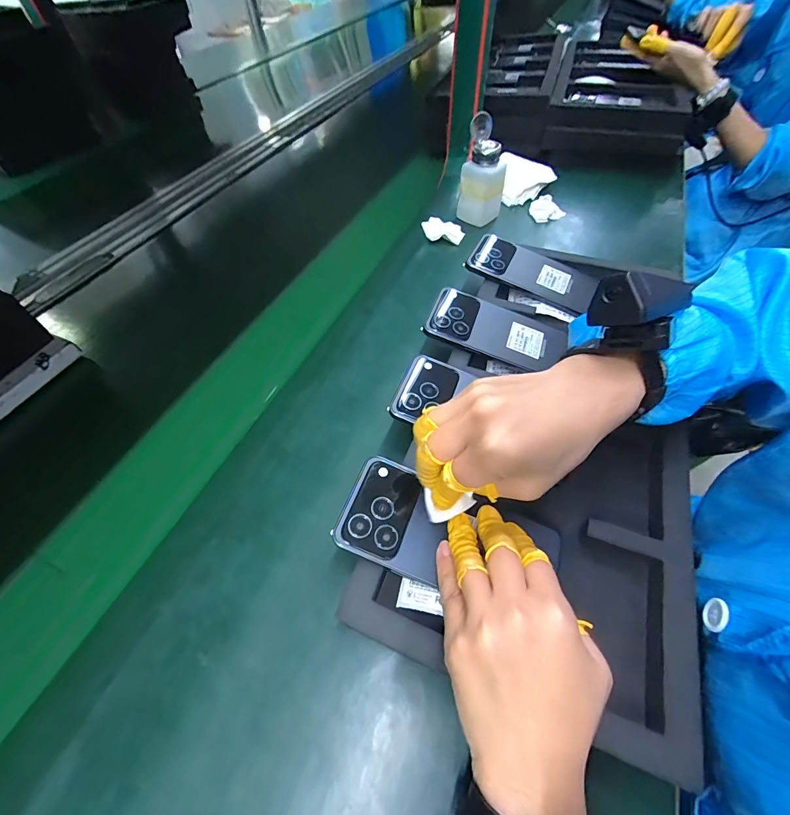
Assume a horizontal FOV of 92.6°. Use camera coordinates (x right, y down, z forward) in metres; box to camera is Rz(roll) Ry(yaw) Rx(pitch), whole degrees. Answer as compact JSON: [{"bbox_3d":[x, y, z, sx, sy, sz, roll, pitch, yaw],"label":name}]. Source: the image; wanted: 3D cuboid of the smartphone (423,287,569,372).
[{"bbox_3d":[0.108,-0.084,0.405,0.141,0.010,0.075,21,59,2],"label":"smartphone"}]

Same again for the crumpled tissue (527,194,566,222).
[{"bbox_3d":[0.246,-0.320,0.605,0.047,0.026,0.038,-20,57,-9],"label":"crumpled tissue"}]

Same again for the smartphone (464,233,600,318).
[{"bbox_3d":[0.170,-0.169,0.471,0.151,0.015,0.075,27,61,8],"label":"smartphone"}]

